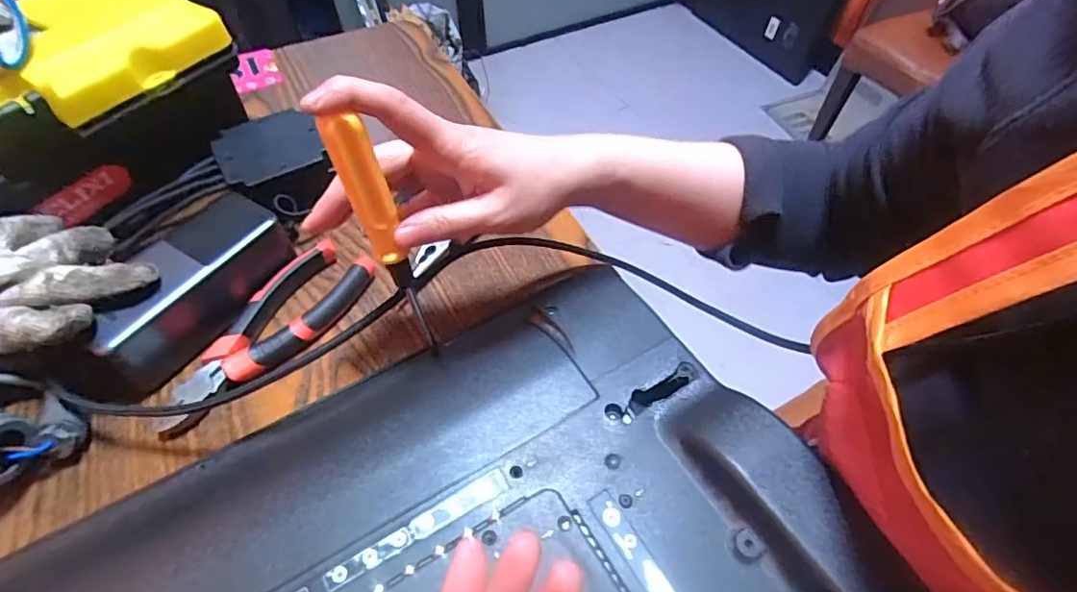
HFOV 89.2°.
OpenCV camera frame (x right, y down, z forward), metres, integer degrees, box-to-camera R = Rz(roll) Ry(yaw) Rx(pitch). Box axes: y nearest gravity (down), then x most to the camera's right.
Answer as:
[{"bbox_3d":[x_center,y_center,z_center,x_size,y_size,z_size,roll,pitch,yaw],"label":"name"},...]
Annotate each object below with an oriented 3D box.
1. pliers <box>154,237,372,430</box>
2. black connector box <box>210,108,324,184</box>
[{"bbox_3d":[-0.177,0.023,0.358,0.055,0.017,0.155,25,58,18],"label":"pliers"},{"bbox_3d":[-0.206,-0.114,0.420,0.075,0.013,0.075,-23,57,-16],"label":"black connector box"}]

